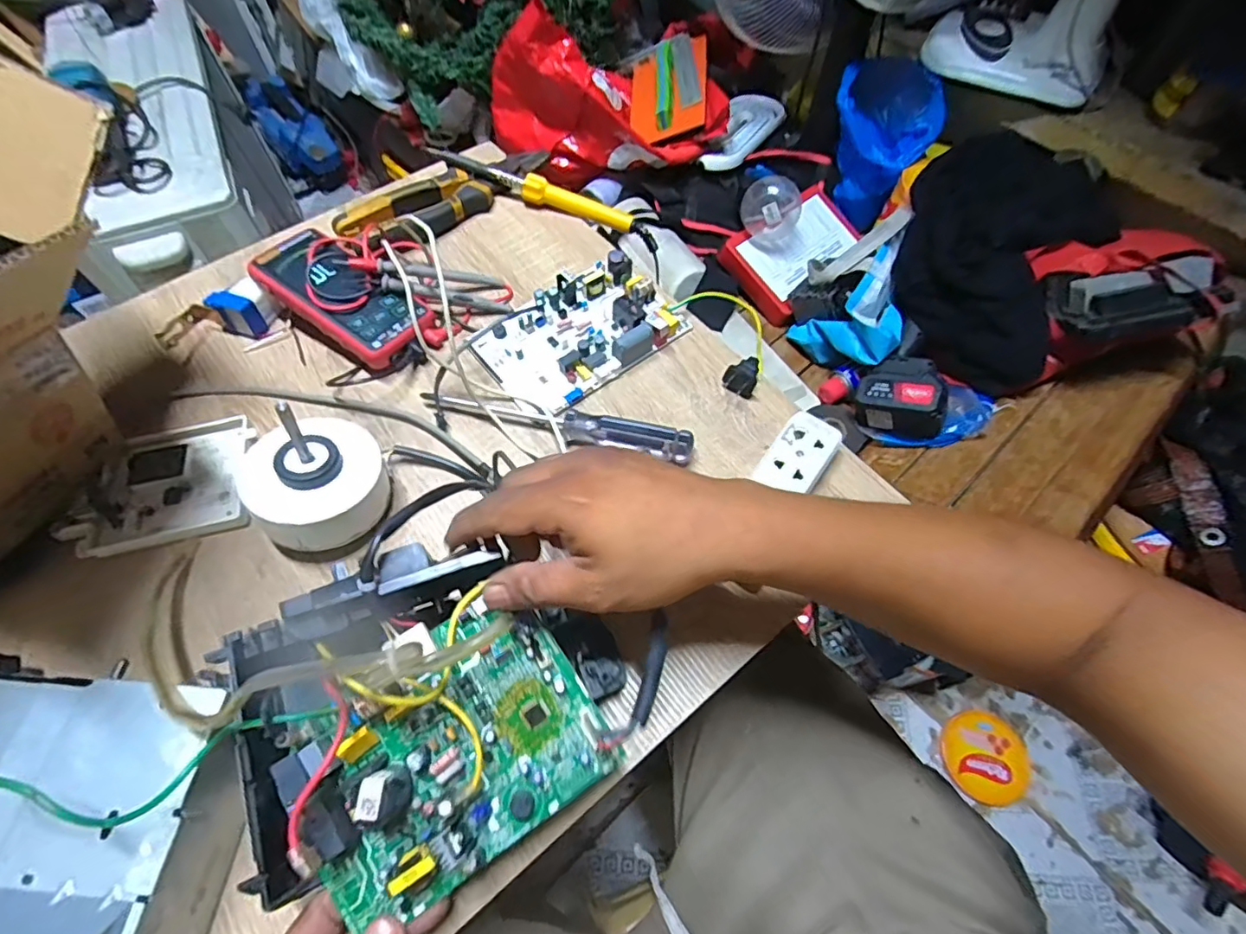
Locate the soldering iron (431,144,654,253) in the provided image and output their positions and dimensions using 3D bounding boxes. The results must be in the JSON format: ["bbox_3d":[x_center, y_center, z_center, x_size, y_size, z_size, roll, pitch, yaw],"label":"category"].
[{"bbox_3d":[-0.081,-0.288,0.600,0.250,0.036,0.019,18,62,9],"label":"soldering iron"}]

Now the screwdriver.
[{"bbox_3d":[-0.053,-0.038,0.467,0.221,0.022,0.022,13,61,6],"label":"screwdriver"}]

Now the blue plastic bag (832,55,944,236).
[{"bbox_3d":[0.438,-0.567,1.005,0.171,0.194,0.192,9,61,4],"label":"blue plastic bag"}]

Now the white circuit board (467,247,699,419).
[{"bbox_3d":[-0.038,-0.124,0.511,0.166,0.029,0.111,-36,67,-19],"label":"white circuit board"}]

